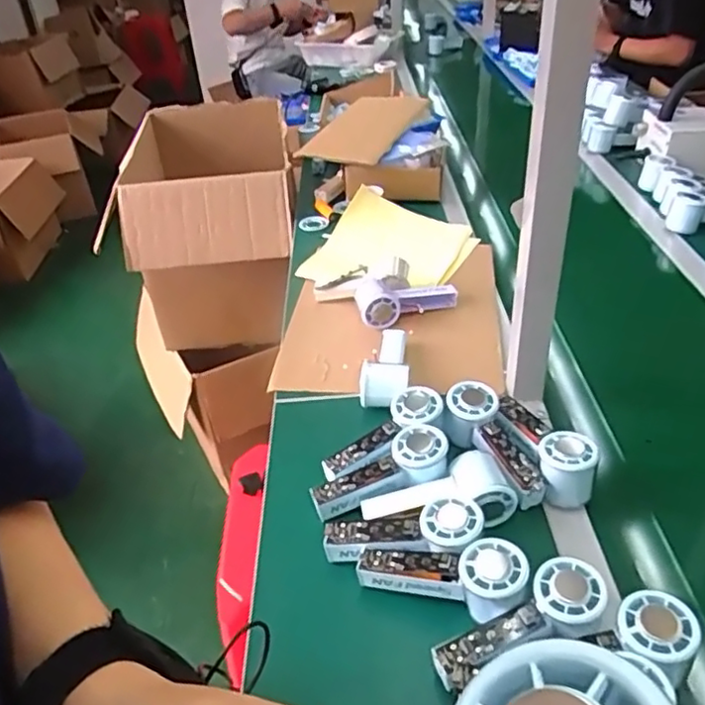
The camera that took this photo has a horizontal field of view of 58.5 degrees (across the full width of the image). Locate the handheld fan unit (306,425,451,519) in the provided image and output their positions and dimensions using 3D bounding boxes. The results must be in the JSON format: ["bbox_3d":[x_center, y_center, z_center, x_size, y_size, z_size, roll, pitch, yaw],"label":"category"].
[{"bbox_3d":[0.029,0.126,0.664,0.152,0.036,0.058,-27,39,-3],"label":"handheld fan unit"}]

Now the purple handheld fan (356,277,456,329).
[{"bbox_3d":[0.078,-0.070,0.927,0.149,0.046,0.077,0,37,8],"label":"purple handheld fan"}]

